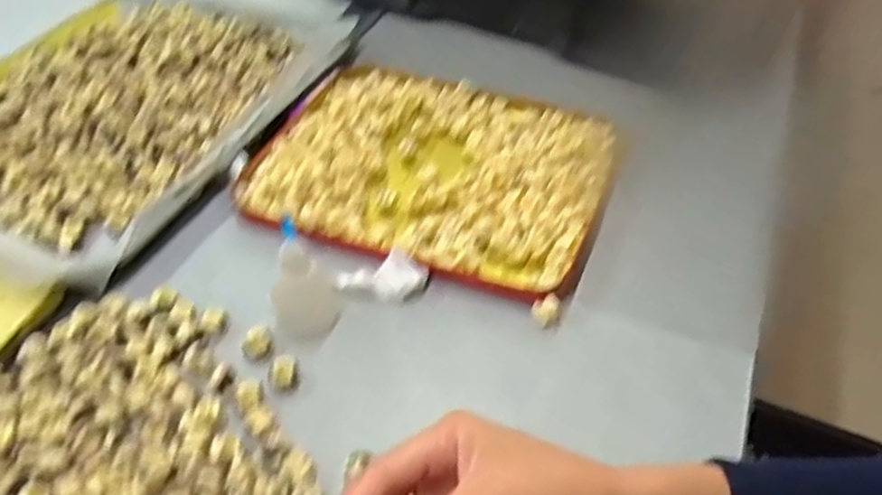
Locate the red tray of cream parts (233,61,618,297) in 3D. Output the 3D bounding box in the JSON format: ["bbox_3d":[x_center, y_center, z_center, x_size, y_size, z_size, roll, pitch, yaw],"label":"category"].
[{"bbox_3d":[-0.008,-0.060,0.543,0.251,0.027,0.197,15,48,15],"label":"red tray of cream parts"}]

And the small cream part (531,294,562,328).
[{"bbox_3d":[0.065,0.039,0.449,0.016,0.015,0.016,7,46,8],"label":"small cream part"}]

